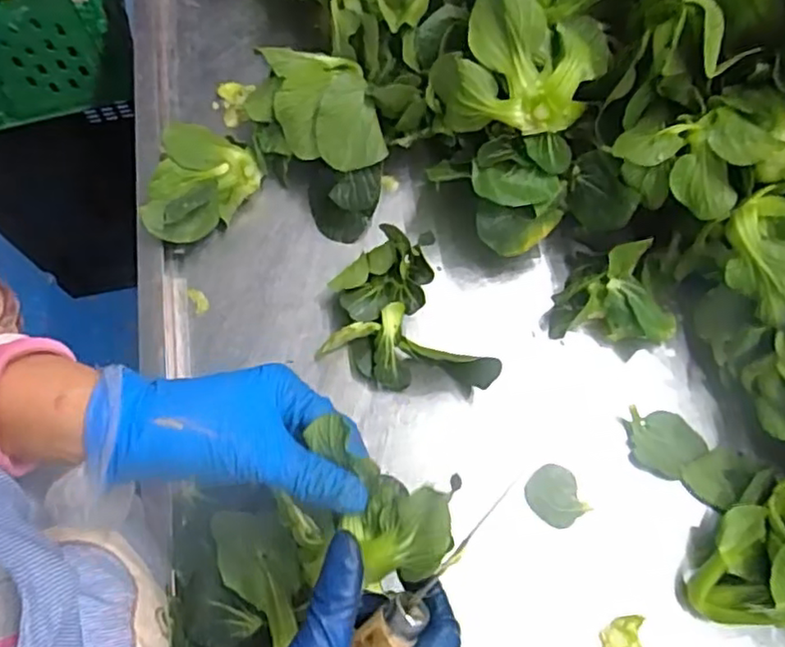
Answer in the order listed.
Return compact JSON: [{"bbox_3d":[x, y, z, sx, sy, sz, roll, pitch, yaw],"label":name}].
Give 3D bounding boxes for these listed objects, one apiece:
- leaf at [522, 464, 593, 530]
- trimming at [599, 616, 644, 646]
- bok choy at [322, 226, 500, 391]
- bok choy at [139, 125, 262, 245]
[{"bbox_3d":[0.108,0.114,0.433,0.035,0.010,0.039,-38,73,-13],"label":"leaf"},{"bbox_3d":[0.142,0.193,0.405,0.025,0.007,0.025,10,69,5],"label":"trimming"},{"bbox_3d":[0.002,0.008,0.458,0.088,0.041,0.125,-32,72,-11],"label":"bok choy"},{"bbox_3d":[-0.139,-0.098,0.493,0.071,0.046,0.092,2,69,2],"label":"bok choy"}]

